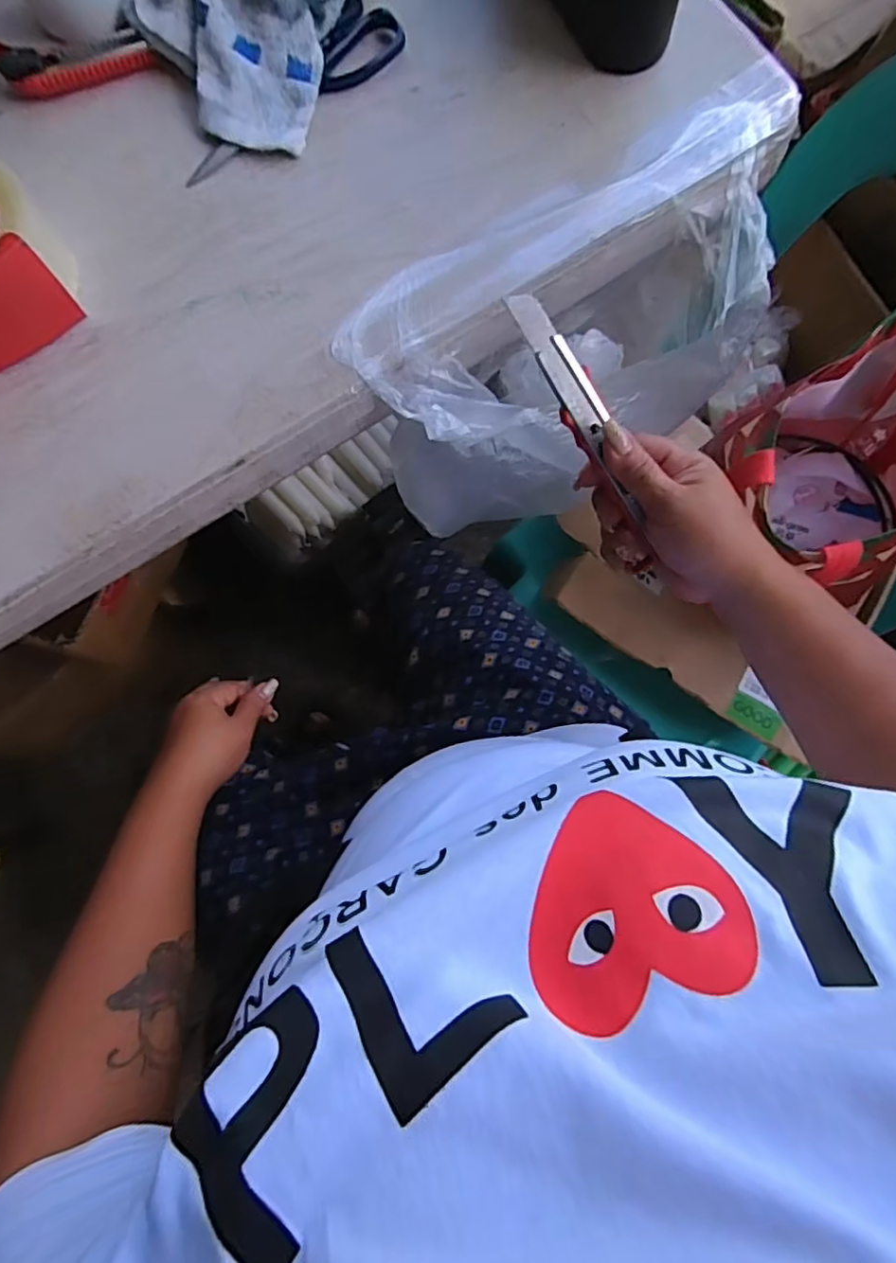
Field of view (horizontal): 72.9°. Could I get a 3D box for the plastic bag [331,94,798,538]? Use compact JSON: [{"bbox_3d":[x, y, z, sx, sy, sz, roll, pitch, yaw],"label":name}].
[{"bbox_3d":[0.101,-0.211,0.484,0.332,0.192,0.141,-31,81,-4],"label":"plastic bag"}]

